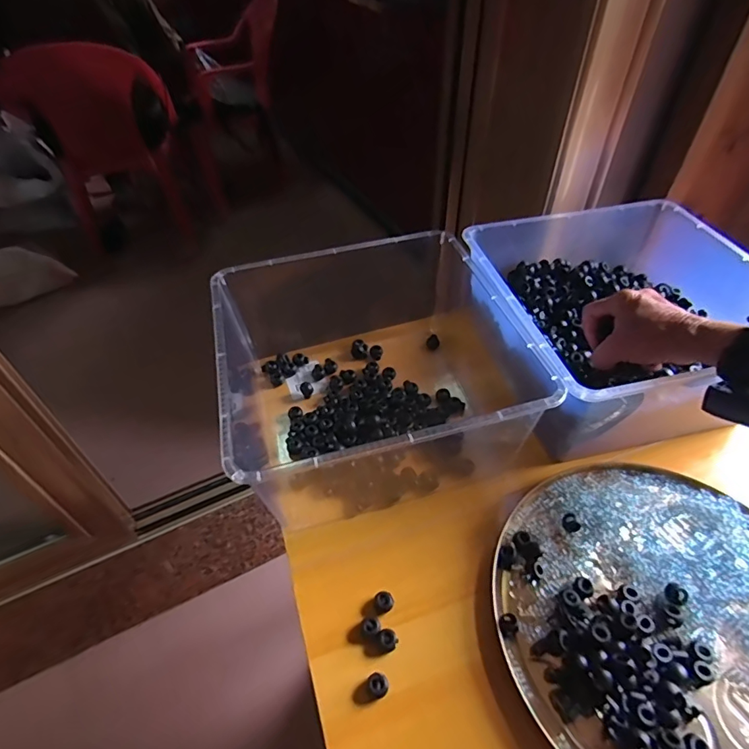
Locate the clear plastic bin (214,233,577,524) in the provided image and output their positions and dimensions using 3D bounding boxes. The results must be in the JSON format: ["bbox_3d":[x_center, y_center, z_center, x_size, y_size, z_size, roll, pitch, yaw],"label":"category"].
[{"bbox_3d":[0.002,-0.009,0.530,0.334,0.144,0.307,-11,48,-8],"label":"clear plastic bin"}]

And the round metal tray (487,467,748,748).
[{"bbox_3d":[0.252,0.209,0.401,0.289,0.019,0.274,-1,47,1],"label":"round metal tray"}]

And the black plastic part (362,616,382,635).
[{"bbox_3d":[-0.003,0.217,0.407,0.015,0.009,0.016,-1,47,1],"label":"black plastic part"}]

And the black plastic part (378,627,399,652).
[{"bbox_3d":[0.011,0.225,0.401,0.016,0.007,0.017,-1,47,1],"label":"black plastic part"}]

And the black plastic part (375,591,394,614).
[{"bbox_3d":[0.009,0.203,0.422,0.016,0.007,0.016,-22,50,-18],"label":"black plastic part"}]

